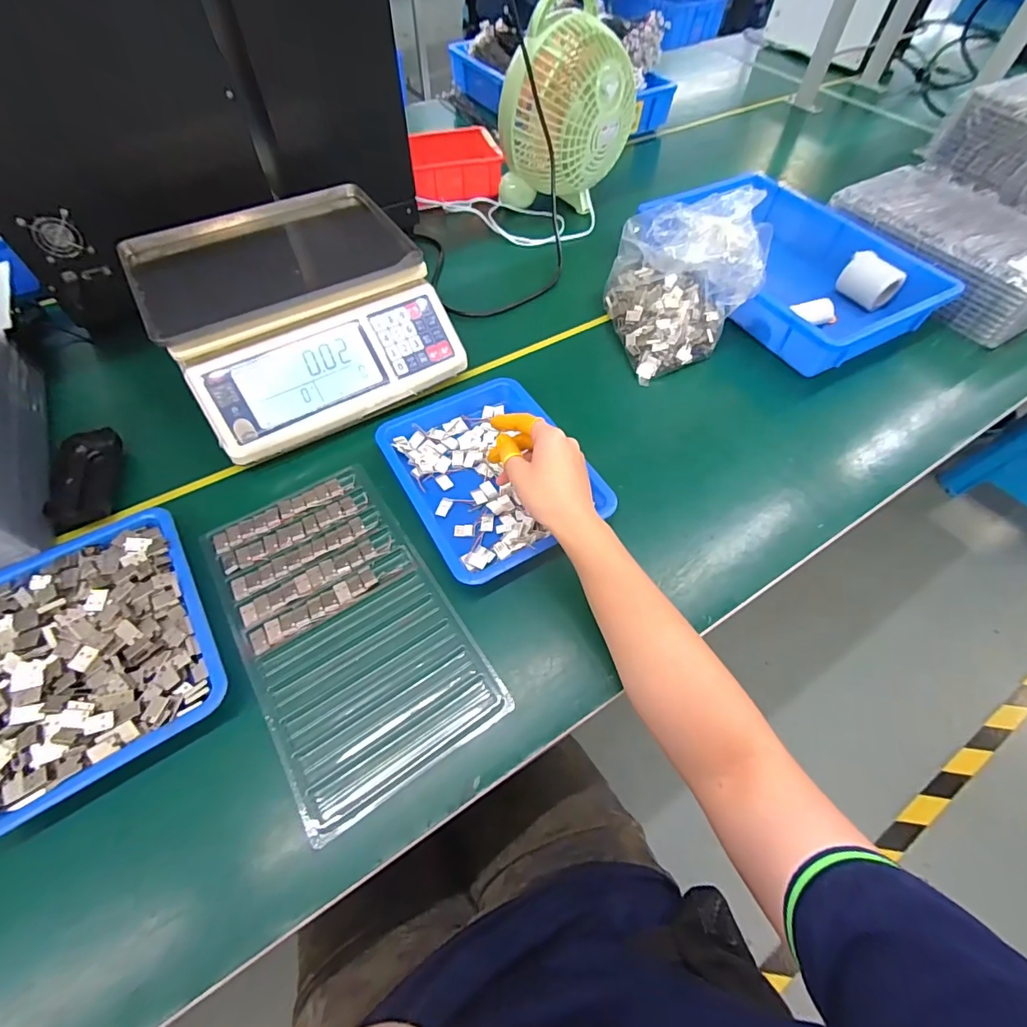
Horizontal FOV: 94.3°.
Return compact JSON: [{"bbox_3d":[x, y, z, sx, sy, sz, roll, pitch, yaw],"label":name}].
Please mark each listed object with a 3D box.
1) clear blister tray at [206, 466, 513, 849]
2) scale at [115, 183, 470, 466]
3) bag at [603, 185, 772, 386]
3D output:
[{"bbox_3d":[-0.149,0.090,0.414,0.156,0.009,0.287,-29,62,-18],"label":"clear blister tray"},{"bbox_3d":[-0.256,-0.247,0.559,0.277,0.101,0.330,-28,62,-18],"label":"scale"},{"bbox_3d":[0.206,-0.284,0.583,0.150,0.132,0.192,-3,57,-3],"label":"bag"}]

